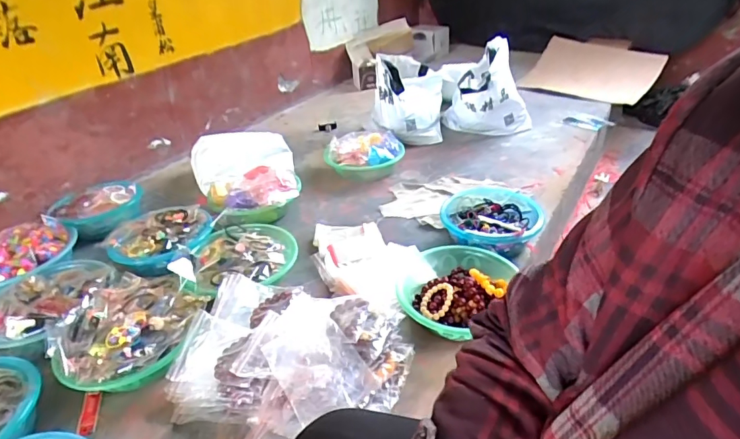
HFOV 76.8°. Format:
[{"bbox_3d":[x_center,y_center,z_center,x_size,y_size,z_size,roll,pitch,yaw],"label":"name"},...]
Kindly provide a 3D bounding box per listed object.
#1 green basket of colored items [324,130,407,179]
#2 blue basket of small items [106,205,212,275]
[{"bbox_3d":[-0.015,-0.193,1.392,0.236,0.113,0.185,-6,32,-1],"label":"green basket of colored items"},{"bbox_3d":[-0.482,0.041,1.057,0.236,0.074,0.176,1,33,10],"label":"blue basket of small items"}]

